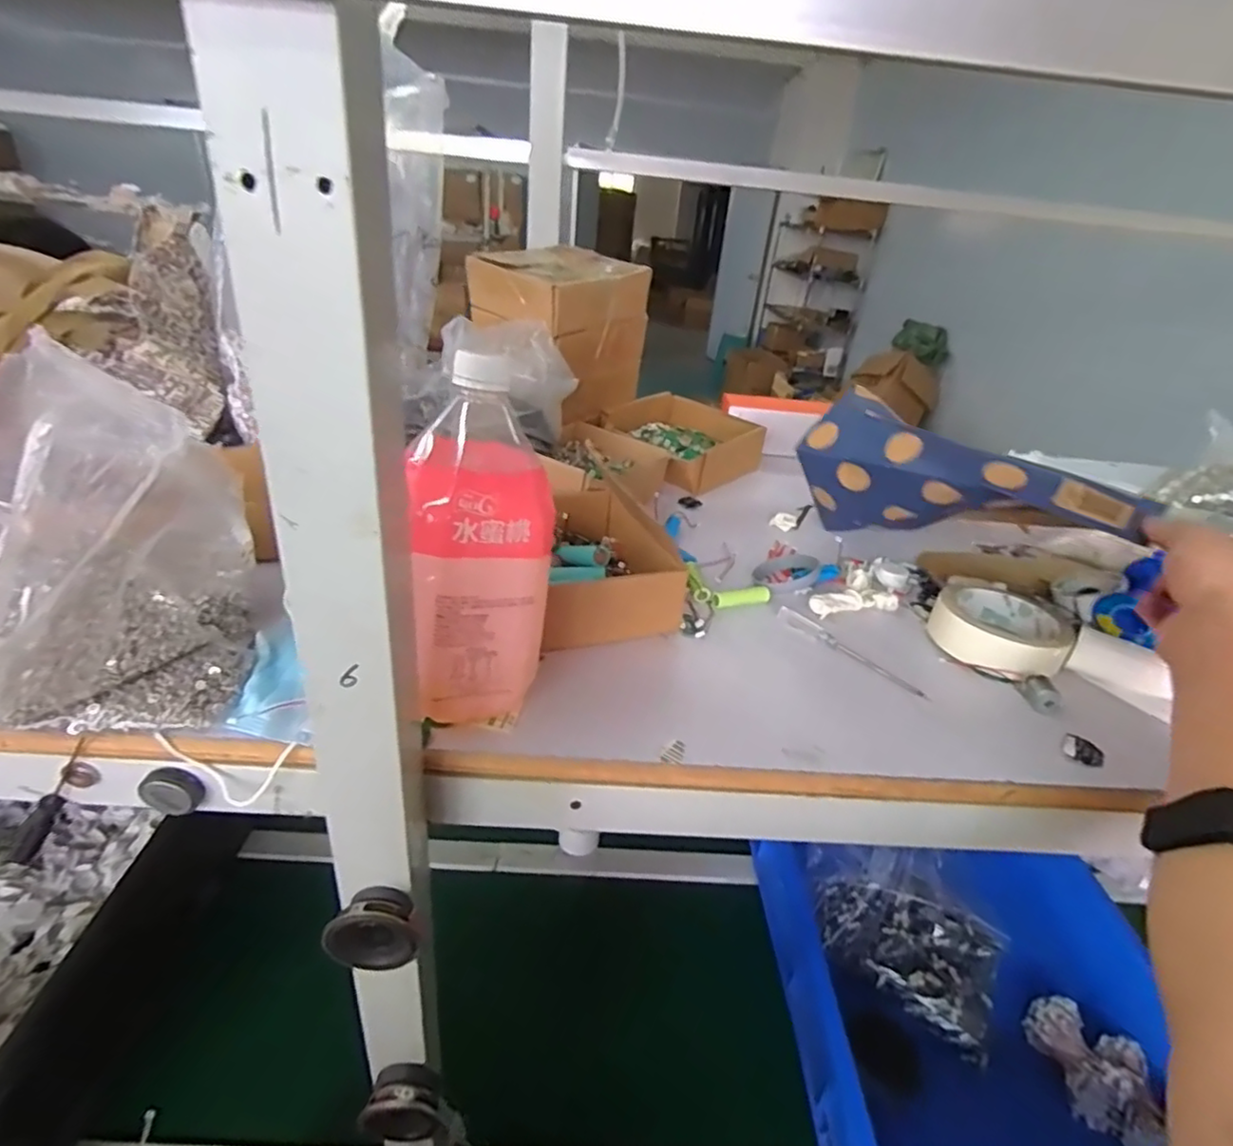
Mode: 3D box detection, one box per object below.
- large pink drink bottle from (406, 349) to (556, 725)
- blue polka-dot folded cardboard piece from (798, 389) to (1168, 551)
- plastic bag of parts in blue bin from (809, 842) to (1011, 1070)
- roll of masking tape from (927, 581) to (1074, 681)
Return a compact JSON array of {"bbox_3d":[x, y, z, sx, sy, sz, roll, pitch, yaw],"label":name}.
[{"bbox_3d":[-0.076,-0.008,0.346,0.079,0.182,0.064,-8,33,-22],"label":"large pink drink bottle"},{"bbox_3d":[0.283,-0.072,0.532,0.071,0.125,0.258,-21,30,-37],"label":"blue polka-dot folded cardboard piece"},{"bbox_3d":[0.368,0.445,0.815,0.249,0.070,0.190,25,53,32],"label":"plastic bag of parts in blue bin"},{"bbox_3d":[0.310,0.042,0.503,0.108,0.030,0.092,-21,40,-37],"label":"roll of masking tape"}]

